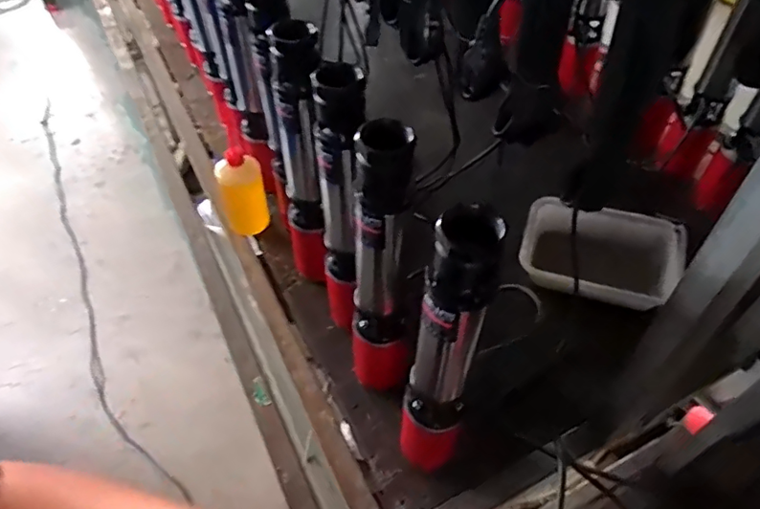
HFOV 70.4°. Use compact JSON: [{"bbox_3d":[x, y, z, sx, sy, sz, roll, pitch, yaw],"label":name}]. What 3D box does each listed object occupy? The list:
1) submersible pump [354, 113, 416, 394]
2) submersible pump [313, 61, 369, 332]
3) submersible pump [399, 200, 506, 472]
[{"bbox_3d":[-0.001,0.020,0.647,0.076,0.384,0.088,5,52,7],"label":"submersible pump"},{"bbox_3d":[-0.048,-0.043,0.734,0.079,0.436,0.061,-24,55,-16],"label":"submersible pump"},{"bbox_3d":[0.065,0.127,0.586,0.081,0.443,0.074,6,52,7],"label":"submersible pump"}]

